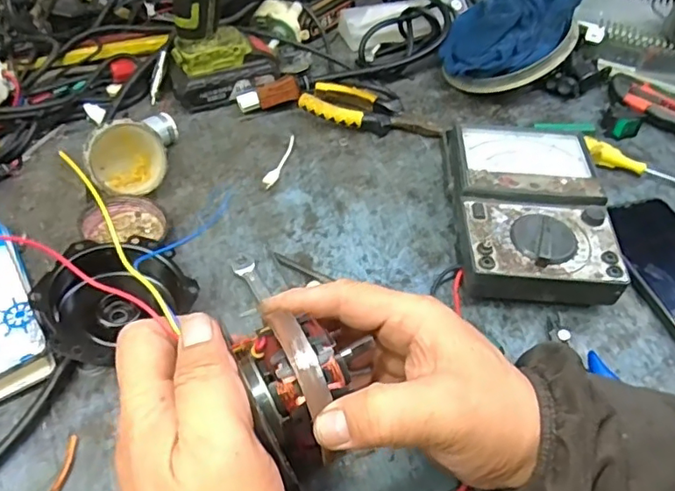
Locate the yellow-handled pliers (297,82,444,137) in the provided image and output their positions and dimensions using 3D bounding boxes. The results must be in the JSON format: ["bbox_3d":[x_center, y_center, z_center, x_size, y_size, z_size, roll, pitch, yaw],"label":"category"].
[{"bbox_3d":[0.033,-0.129,0.538,0.134,0.024,0.046,12,50,7],"label":"yellow-handled pliers"}]

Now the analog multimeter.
[{"bbox_3d":[0.148,-0.031,0.443,0.110,0.049,0.169,4,50,0],"label":"analog multimeter"}]

